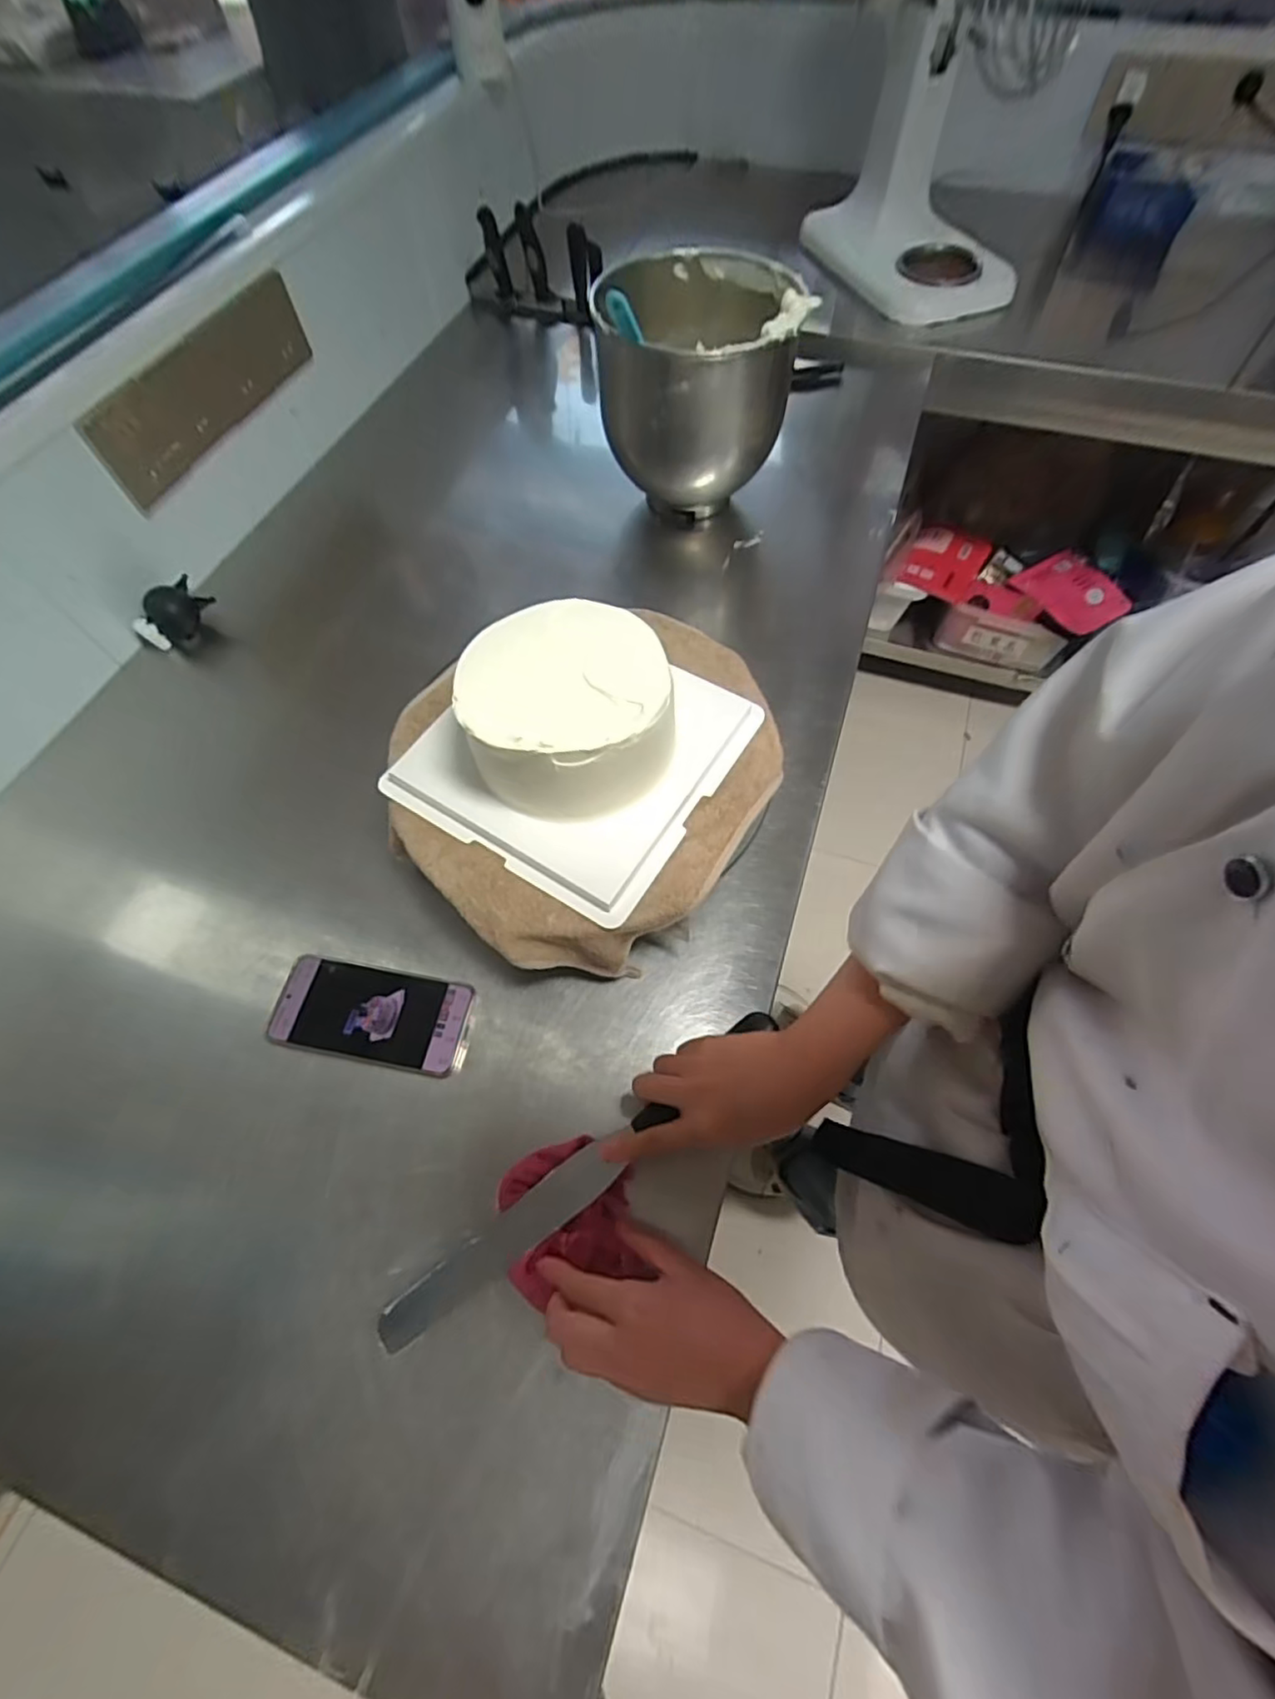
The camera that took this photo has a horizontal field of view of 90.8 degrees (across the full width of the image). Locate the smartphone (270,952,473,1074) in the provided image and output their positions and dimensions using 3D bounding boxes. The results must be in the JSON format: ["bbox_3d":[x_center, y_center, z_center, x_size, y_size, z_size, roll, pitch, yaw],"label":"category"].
[{"bbox_3d":[-0.220,0.135,0.520,0.155,0.015,0.075,9,63,6],"label":"smartphone"}]

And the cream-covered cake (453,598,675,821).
[{"bbox_3d":[-0.049,-0.107,0.463,0.142,0.080,0.141,-7,62,-2],"label":"cream-covered cake"}]

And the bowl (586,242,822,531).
[{"bbox_3d":[0.065,-0.512,0.745,0.211,0.241,0.220,-6,62,-2],"label":"bowl"}]

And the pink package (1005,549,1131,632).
[{"bbox_3d":[0.933,-0.552,1.340,0.144,0.029,0.203,-36,71,6],"label":"pink package"}]

